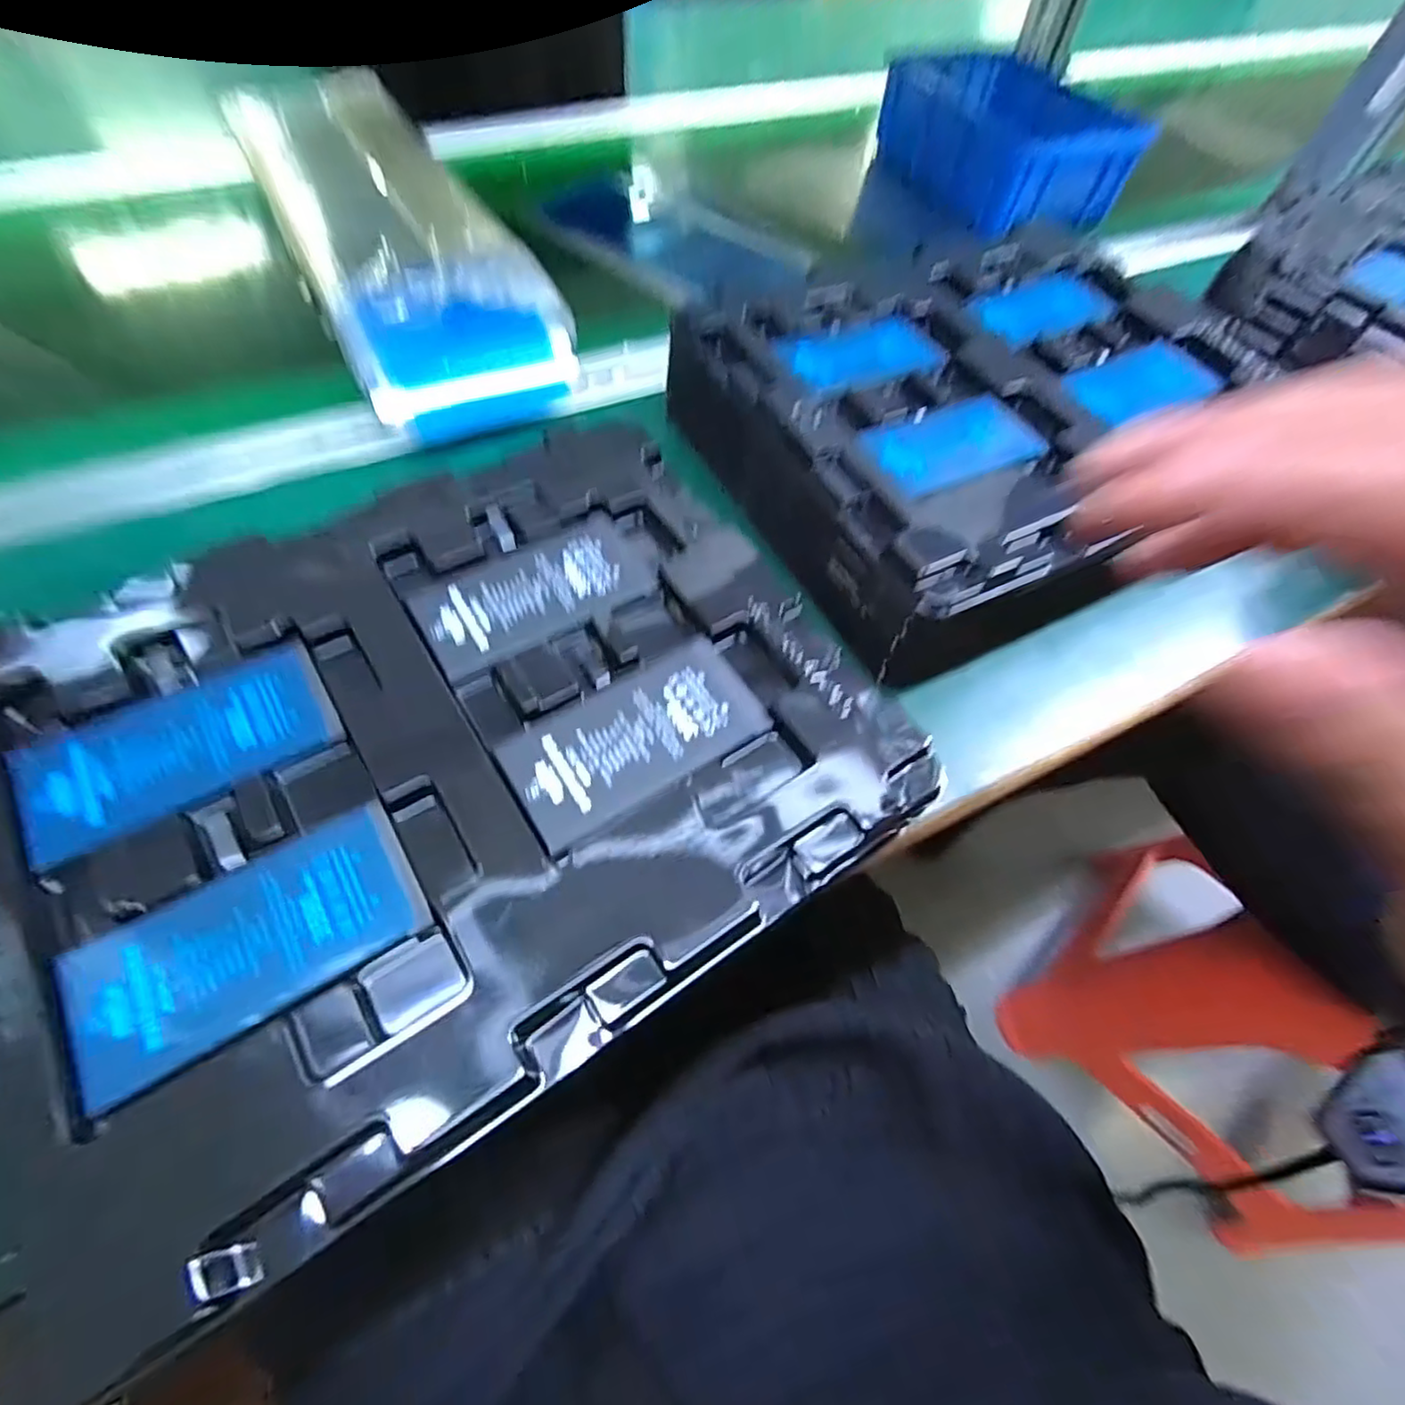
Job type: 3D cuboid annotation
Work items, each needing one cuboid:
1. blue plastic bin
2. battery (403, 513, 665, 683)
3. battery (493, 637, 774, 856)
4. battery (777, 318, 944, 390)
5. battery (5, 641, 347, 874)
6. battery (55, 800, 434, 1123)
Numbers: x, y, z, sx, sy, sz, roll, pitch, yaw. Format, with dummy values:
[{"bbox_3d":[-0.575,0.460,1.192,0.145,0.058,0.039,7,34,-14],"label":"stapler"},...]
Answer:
[{"bbox_3d":[0.251,-0.468,0.546,0.134,0.062,0.189,-23,62,-17],"label":"blue plastic bin"},{"bbox_3d":[-0.063,-0.045,0.255,0.092,0.005,0.046,-29,64,-20],"label":"battery"},{"bbox_3d":[-0.022,0.011,0.225,0.086,0.004,0.045,-28,64,-19],"label":"battery"},{"bbox_3d":[0.080,-0.176,0.328,0.087,0.005,0.050,-24,63,-18],"label":"battery"},{"bbox_3d":[-0.165,0.013,0.210,0.085,0.007,0.046,-28,64,-20],"label":"battery"},{"bbox_3d":[-0.124,0.066,0.182,0.084,0.005,0.045,-29,64,-20],"label":"battery"}]

